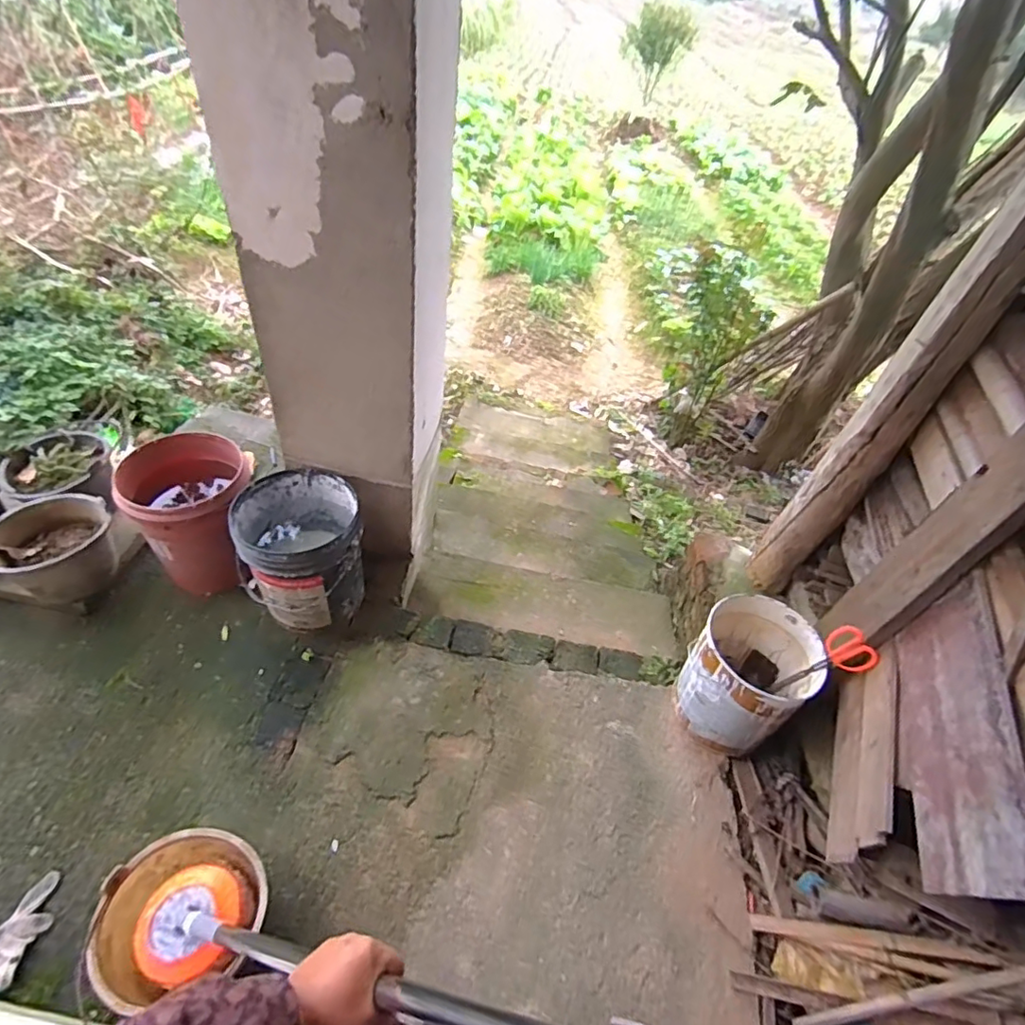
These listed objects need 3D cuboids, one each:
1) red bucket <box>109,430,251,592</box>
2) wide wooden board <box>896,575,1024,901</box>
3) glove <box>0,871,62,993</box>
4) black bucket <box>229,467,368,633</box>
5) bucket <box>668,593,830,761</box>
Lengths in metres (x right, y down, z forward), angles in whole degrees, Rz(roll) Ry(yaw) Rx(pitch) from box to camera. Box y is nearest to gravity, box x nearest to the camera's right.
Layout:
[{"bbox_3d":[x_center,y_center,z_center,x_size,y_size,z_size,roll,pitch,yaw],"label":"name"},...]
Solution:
[{"bbox_3d":[-0.868,0.019,1.579,0.312,0.357,0.335,3,49,-3],"label":"red bucket"},{"bbox_3d":[0.784,0.391,0.996,0.020,0.248,0.493,16,56,4],"label":"wide wooden board"},{"bbox_3d":[-0.944,0.785,1.058,0.115,0.036,0.184,10,49,3],"label":"glove"},{"bbox_3d":[-0.567,0.115,1.539,0.322,0.346,0.316,3,49,-3],"label":"black bucket"},{"bbox_3d":[0.603,0.428,1.473,0.274,0.297,0.322,32,54,21],"label":"bucket"}]

